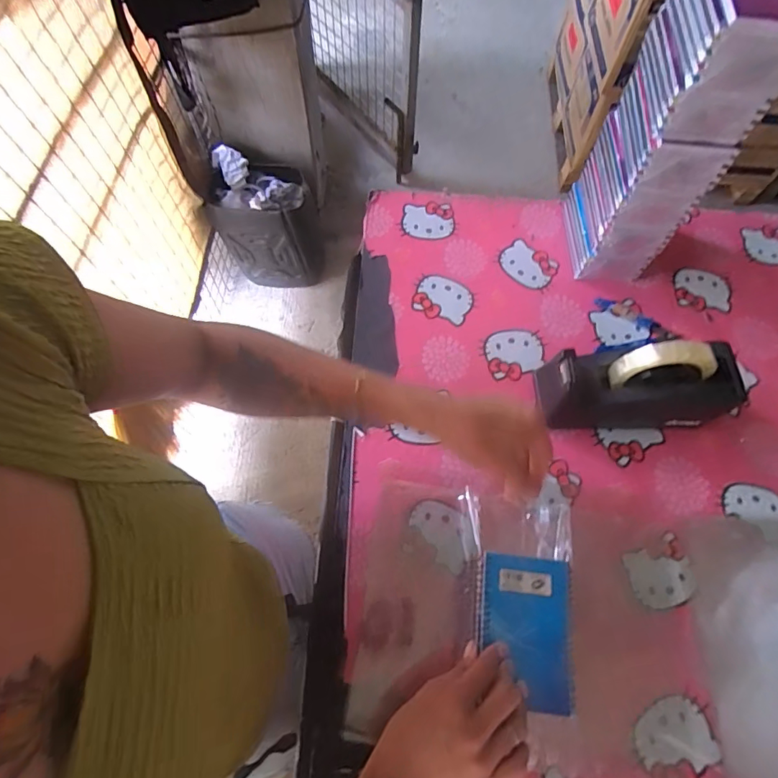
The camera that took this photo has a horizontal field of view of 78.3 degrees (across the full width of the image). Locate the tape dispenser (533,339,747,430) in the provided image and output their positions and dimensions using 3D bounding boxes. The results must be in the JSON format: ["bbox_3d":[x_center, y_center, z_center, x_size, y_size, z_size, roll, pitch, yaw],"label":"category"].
[{"bbox_3d":[0.283,-0.007,0.546,0.203,0.128,0.080,-1,66,-3],"label":"tape dispenser"}]

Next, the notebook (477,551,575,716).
[{"bbox_3d":[0.129,0.226,0.451,0.089,0.009,0.128,6,66,0],"label":"notebook"}]

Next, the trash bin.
[{"bbox_3d":[-0.382,-0.506,1.587,0.312,0.378,0.208,0,66,-3],"label":"trash bin"}]

